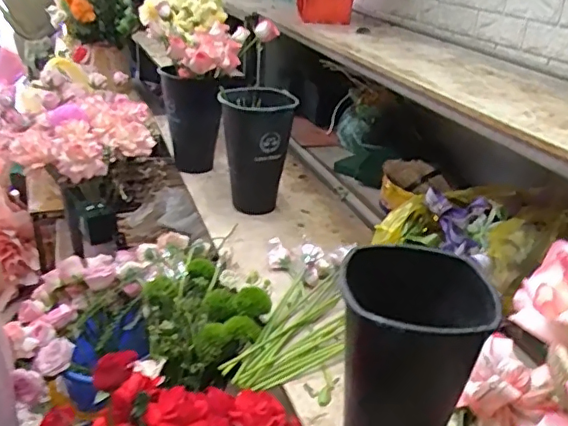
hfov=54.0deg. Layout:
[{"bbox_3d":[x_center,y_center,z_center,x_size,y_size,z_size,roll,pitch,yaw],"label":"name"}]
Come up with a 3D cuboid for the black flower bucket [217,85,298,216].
[{"bbox_3d":[-0.071,-0.154,1.437,0.173,0.291,0.179,2,25,-1],"label":"black flower bucket"}]

